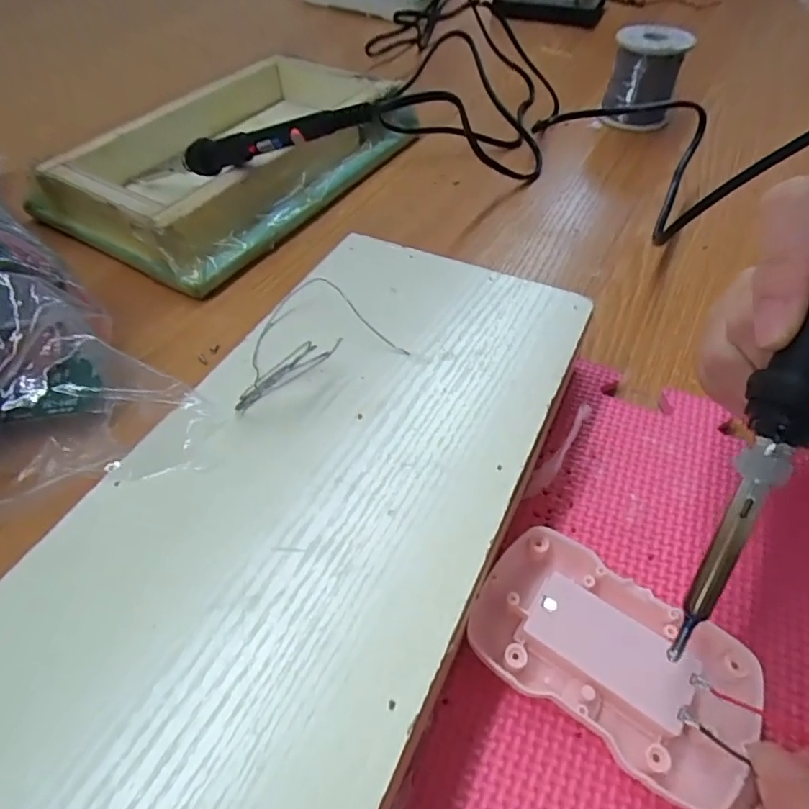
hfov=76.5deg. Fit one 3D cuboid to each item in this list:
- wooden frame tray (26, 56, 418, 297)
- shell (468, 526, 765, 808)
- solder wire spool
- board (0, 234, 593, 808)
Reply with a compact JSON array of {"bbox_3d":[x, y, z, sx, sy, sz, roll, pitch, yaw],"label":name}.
[{"bbox_3d":[-0.124,-0.195,0.399,0.173,0.047,0.262,29,58,23],"label":"wooden frame tray"},{"bbox_3d":[0.069,0.083,0.177,0.088,0.015,0.049,31,59,24],"label":"shell"},{"bbox_3d":[0.207,-0.283,0.446,0.056,0.068,0.056,7,52,8],"label":"solder wire spool"},{"bbox_3d":[-0.031,0.023,0.183,0.130,0.005,0.260,21,55,18],"label":"board"}]

